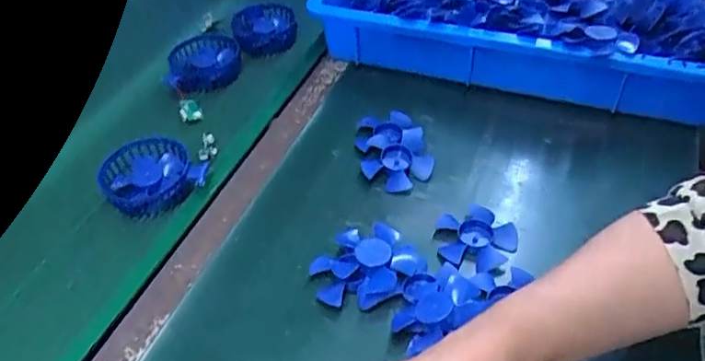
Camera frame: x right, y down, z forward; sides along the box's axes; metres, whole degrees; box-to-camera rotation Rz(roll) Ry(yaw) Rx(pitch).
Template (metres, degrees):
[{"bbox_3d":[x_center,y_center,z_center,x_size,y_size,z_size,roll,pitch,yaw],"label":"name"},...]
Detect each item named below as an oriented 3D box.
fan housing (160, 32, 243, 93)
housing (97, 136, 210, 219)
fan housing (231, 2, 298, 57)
[{"bbox_3d":[-0.190,-0.152,0.709,0.092,0.018,0.085,-6,70,-14],"label":"fan housing"},{"bbox_3d":[-0.208,-0.010,0.576,0.097,0.023,0.097,-21,49,-17],"label":"housing"},{"bbox_3d":[-0.119,-0.204,0.760,0.083,0.033,0.102,-6,46,-4],"label":"fan housing"}]

